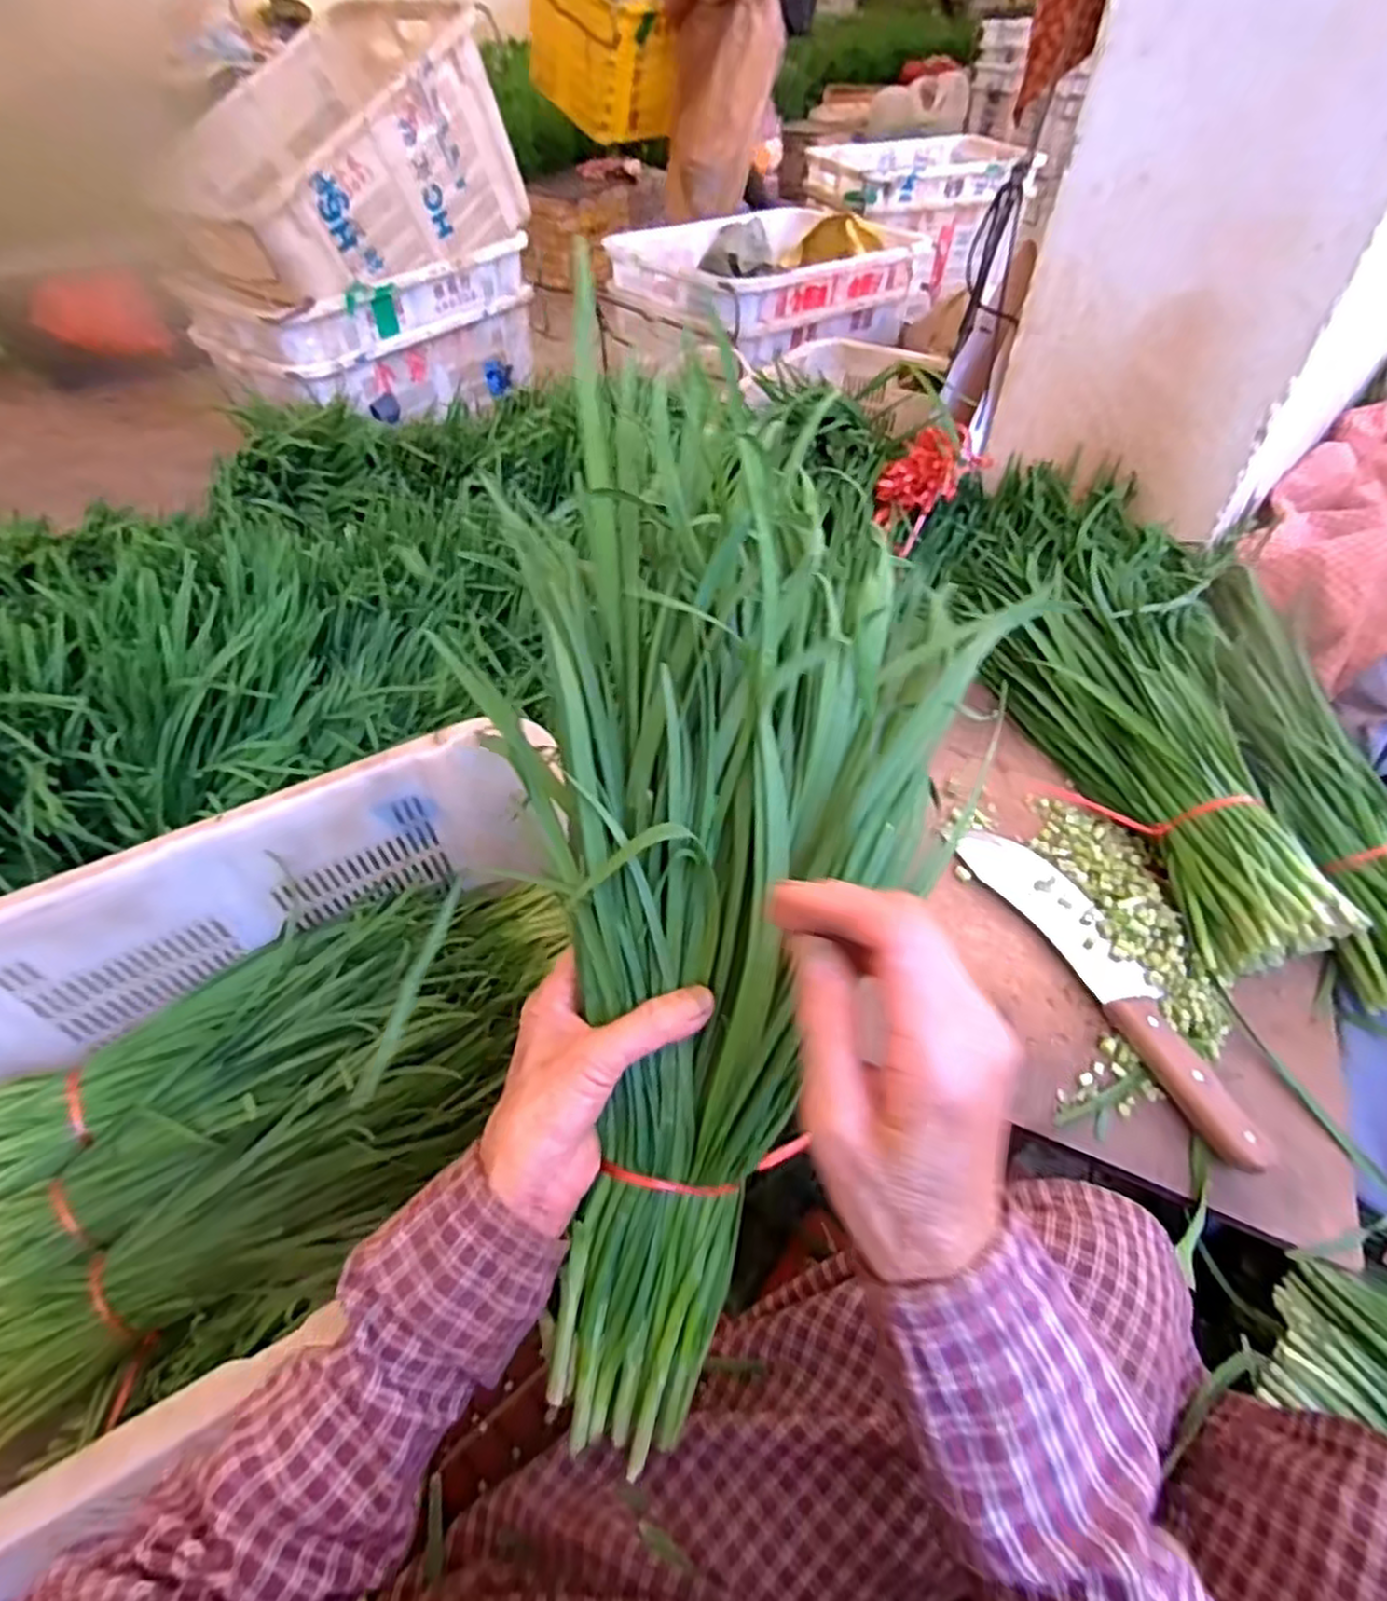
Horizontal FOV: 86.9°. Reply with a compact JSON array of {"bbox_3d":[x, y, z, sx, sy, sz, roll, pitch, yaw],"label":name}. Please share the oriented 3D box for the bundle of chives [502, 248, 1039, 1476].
[{"bbox_3d":[0.023,0.046,0.351,0.212,0.106,0.492,5,90,5],"label":"bundle of chives"}]

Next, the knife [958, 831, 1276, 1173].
[{"bbox_3d":[0.304,0.124,0.543,0.056,0.017,0.281,-20,52,-15],"label":"knife"}]

